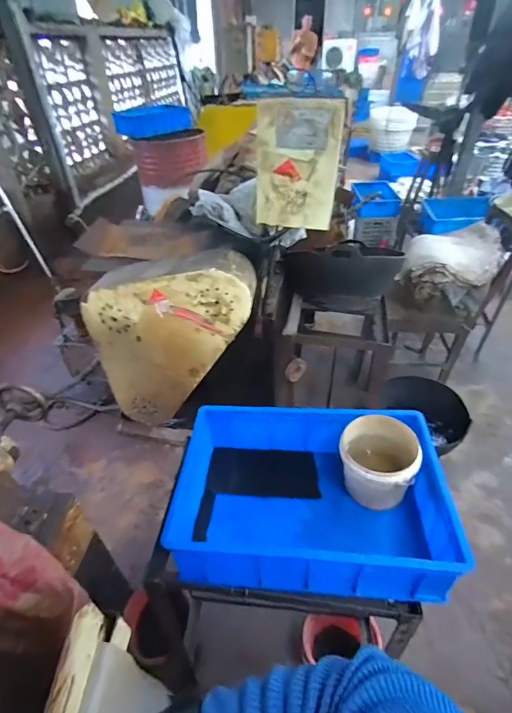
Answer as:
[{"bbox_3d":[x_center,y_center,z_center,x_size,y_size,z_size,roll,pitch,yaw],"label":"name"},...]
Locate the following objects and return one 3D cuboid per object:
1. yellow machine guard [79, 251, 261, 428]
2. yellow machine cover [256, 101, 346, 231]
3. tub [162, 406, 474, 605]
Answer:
[{"bbox_3d":[-0.305,-0.007,1.386,0.592,0.706,0.129,5,39,7],"label":"yellow machine guard"},{"bbox_3d":[0.100,-0.462,0.945,0.202,0.281,0.051,7,40,10],"label":"yellow machine cover"},{"bbox_3d":[0.110,0.281,0.812,0.495,0.185,0.361,2,39,4],"label":"tub"}]

